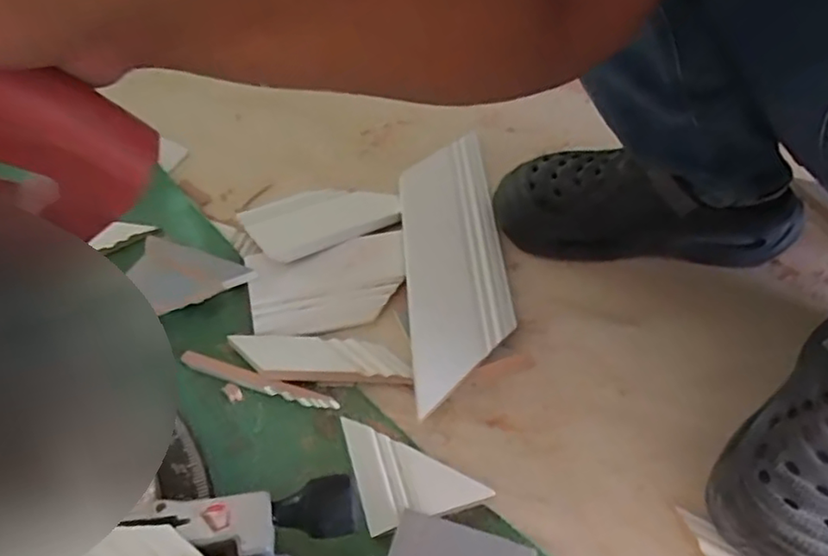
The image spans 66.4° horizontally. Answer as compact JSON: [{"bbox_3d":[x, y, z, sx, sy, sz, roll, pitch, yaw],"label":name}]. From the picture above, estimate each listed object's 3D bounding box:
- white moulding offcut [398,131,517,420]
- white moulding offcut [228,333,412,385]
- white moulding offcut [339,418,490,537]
[{"bbox_3d":[0.041,-0.016,0.611,0.098,0.023,0.305,2,54,-9],"label":"white moulding offcut"},{"bbox_3d":[-0.082,0.069,0.559,0.155,0.018,0.048,0,51,1],"label":"white moulding offcut"},{"bbox_3d":[-0.001,0.147,0.504,0.093,0.014,0.091,-13,52,-9],"label":"white moulding offcut"}]

